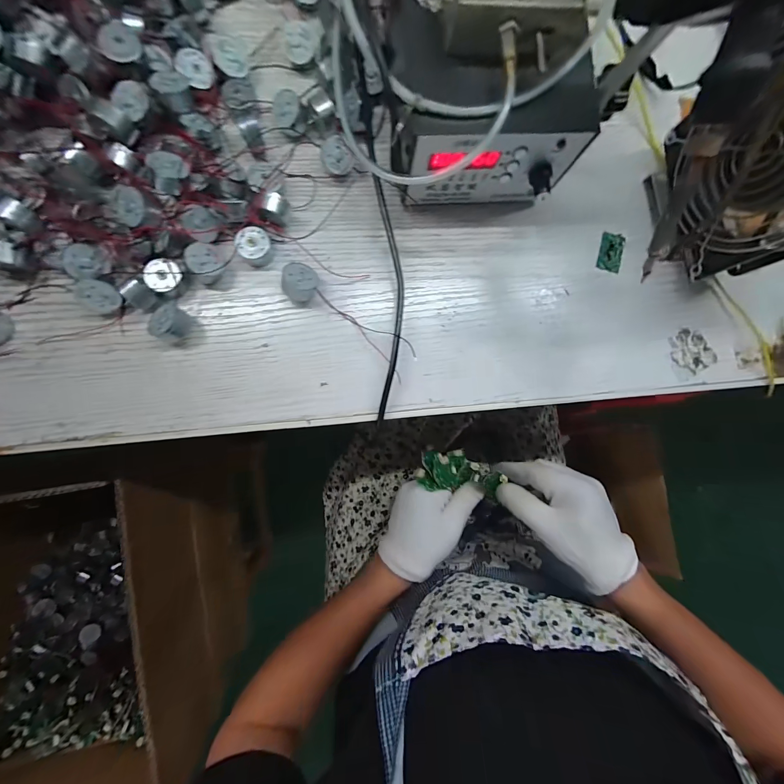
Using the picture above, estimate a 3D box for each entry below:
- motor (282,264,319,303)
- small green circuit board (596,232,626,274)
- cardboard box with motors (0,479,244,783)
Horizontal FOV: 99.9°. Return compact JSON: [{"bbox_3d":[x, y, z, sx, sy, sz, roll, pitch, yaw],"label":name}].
[{"bbox_3d":[-0.065,-0.078,0.235,0.023,0.018,0.025,0,89,-5],"label":"motor"},{"bbox_3d":[0.174,-0.111,0.261,0.016,0.004,0.030,11,88,-5],"label":"small green circuit board"},{"bbox_3d":[-0.400,0.263,0.396,0.288,0.241,0.302,-13,90,-5],"label":"cardboard box with motors"}]

